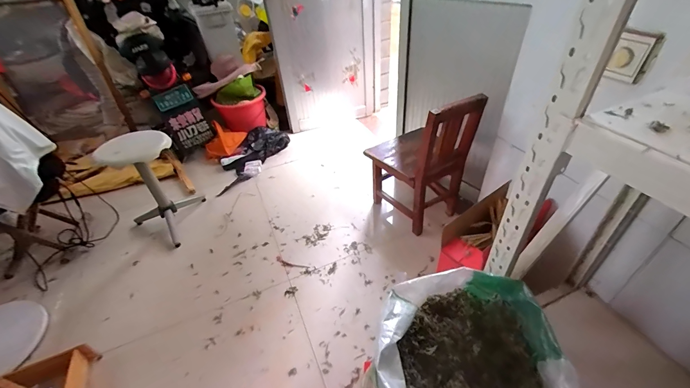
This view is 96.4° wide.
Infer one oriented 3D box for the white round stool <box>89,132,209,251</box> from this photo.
[{"bbox_3d":[-0.856,-0.032,1.409,0.284,0.493,0.295,-3,41,2],"label":"white round stool"}]

